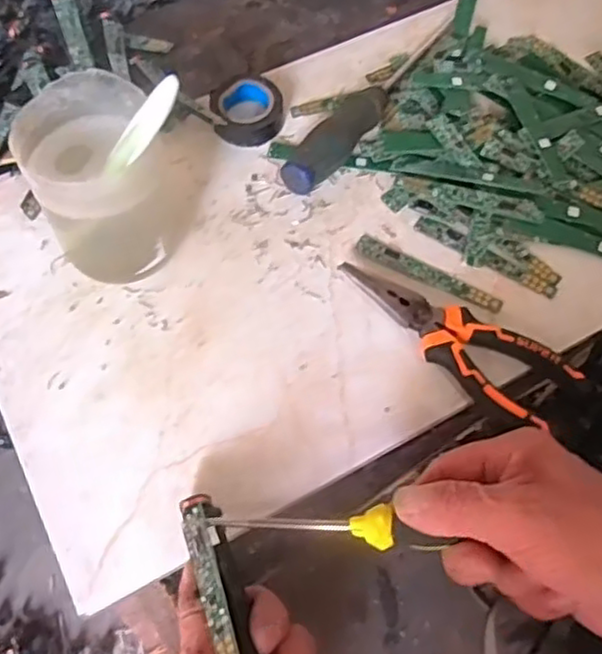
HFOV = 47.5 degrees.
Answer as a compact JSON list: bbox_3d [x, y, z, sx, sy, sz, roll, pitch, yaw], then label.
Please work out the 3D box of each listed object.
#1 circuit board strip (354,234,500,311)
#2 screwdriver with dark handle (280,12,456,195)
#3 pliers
[{"bbox_3d":[0.082,-0.035,0.444,0.100,0.004,0.015,27,64,13],"label":"circuit board strip"},{"bbox_3d":[0.053,-0.167,0.495,0.027,0.034,0.215,32,65,15],"label":"screwdriver with dark handle"},{"bbox_3d":[0.093,0.002,0.414,0.150,0.016,0.050,40,67,19],"label":"pliers"}]

